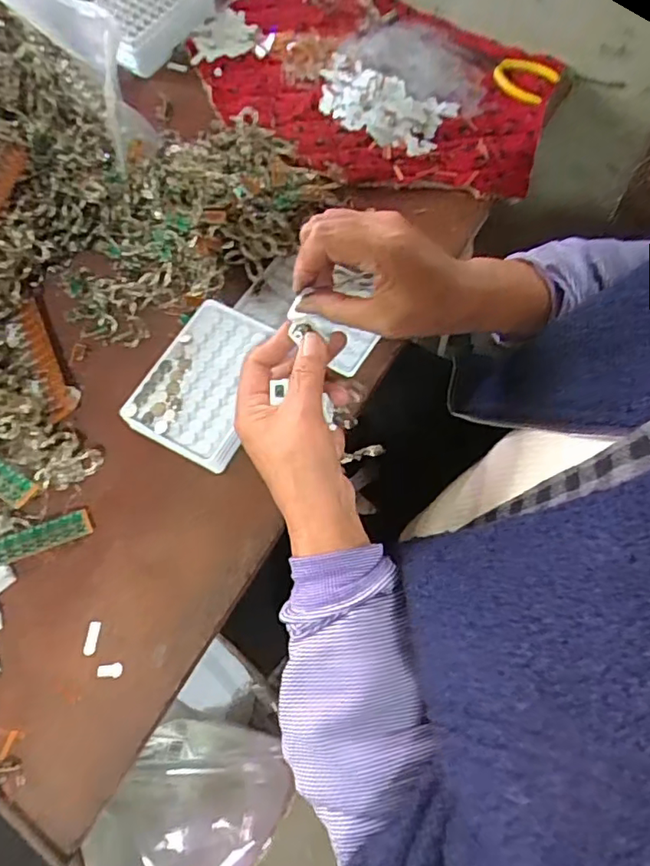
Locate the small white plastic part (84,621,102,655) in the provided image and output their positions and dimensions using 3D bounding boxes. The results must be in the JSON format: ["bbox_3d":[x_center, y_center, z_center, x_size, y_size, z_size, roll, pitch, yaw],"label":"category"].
[{"bbox_3d":[-0.176,0.155,0.446,0.010,0.004,0.024,4,68,5],"label":"small white plastic part"}]

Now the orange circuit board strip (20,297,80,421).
[{"bbox_3d":[-0.244,-0.068,0.515,0.023,0.009,0.120,-25,69,-7],"label":"orange circuit board strip"}]

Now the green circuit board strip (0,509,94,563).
[{"bbox_3d":[-0.242,0.088,0.445,0.126,0.010,0.021,-18,67,-24],"label":"green circuit board strip"}]

